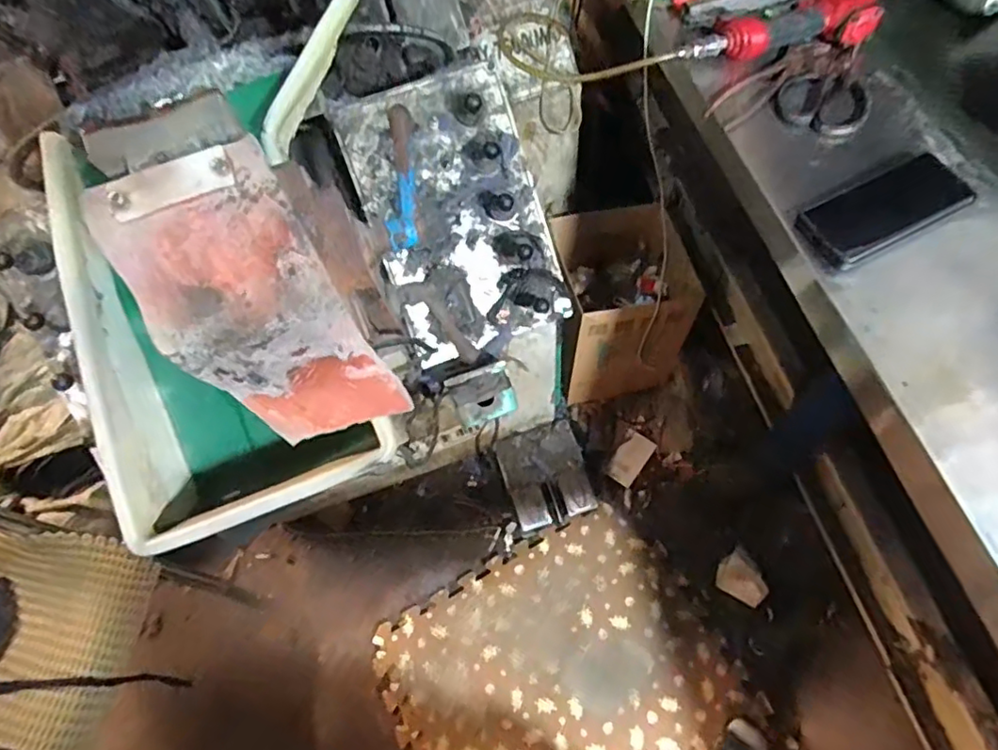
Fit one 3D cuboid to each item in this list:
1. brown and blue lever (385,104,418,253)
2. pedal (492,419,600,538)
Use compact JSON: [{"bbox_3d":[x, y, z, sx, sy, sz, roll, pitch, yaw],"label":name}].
[{"bbox_3d":[-0.075,-0.150,0.463,0.021,0.022,0.112,-3,81,2],"label":"brown and blue lever"},{"bbox_3d":[0.103,0.222,1.369,0.191,0.052,0.223,-18,64,-5],"label":"pedal"}]

